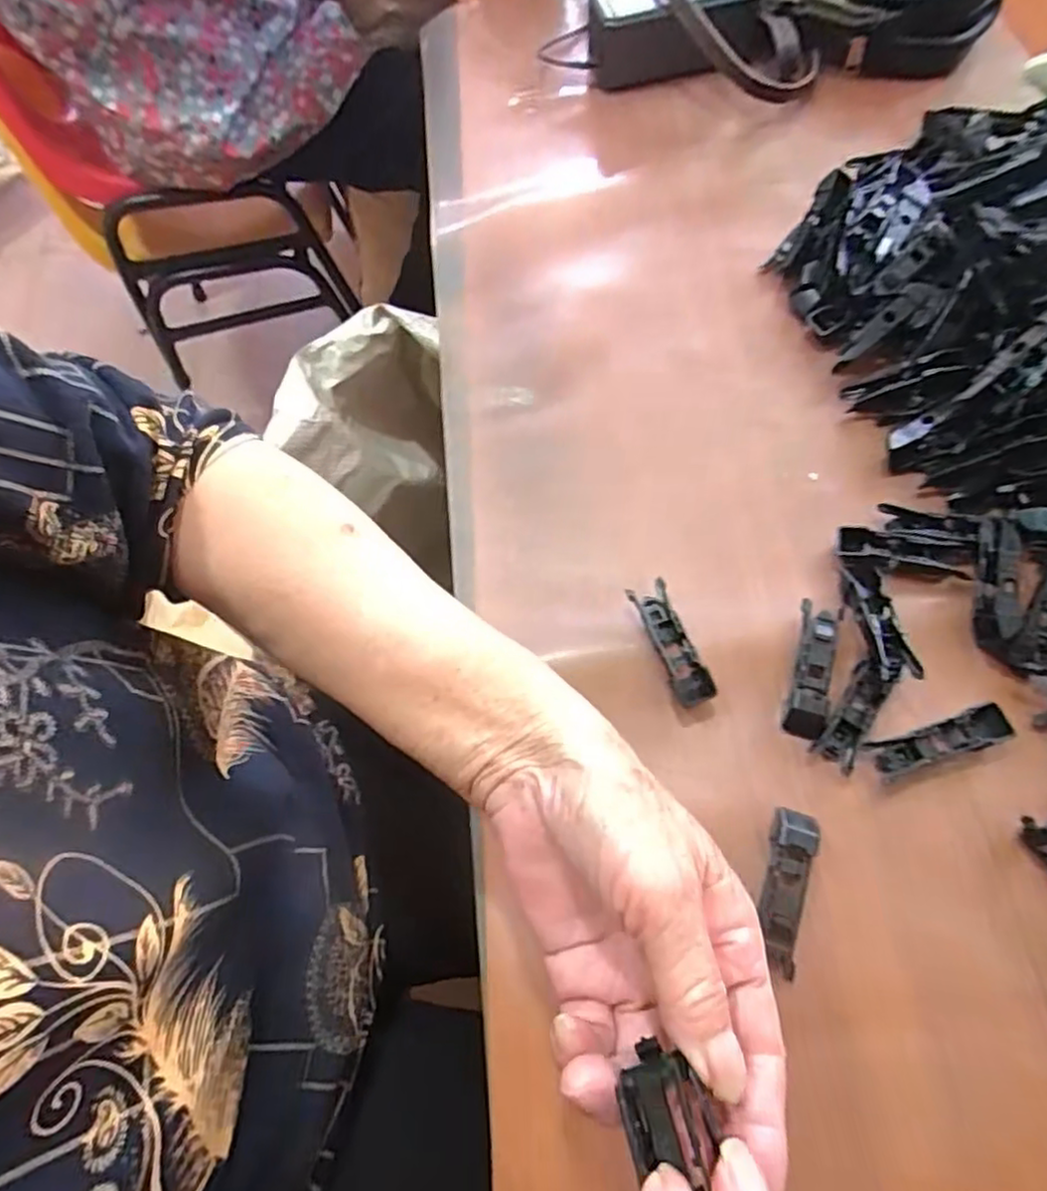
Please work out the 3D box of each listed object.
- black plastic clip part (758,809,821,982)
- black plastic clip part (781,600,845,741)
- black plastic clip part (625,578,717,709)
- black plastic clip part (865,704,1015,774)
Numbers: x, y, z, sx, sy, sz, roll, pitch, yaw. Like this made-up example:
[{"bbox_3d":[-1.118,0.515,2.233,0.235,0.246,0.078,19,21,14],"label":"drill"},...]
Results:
[{"bbox_3d":[0.115,0.128,0.293,0.019,0.015,0.067,16,66,10],"label":"black plastic clip part"},{"bbox_3d":[0.144,0.037,0.332,0.018,0.019,0.067,15,66,10],"label":"black plastic clip part"},{"bbox_3d":[0.076,0.026,0.345,0.020,0.018,0.066,-18,65,-6],"label":"black plastic clip part"},{"bbox_3d":[0.198,0.070,0.317,0.061,0.015,0.016,-16,64,-5],"label":"black plastic clip part"}]

